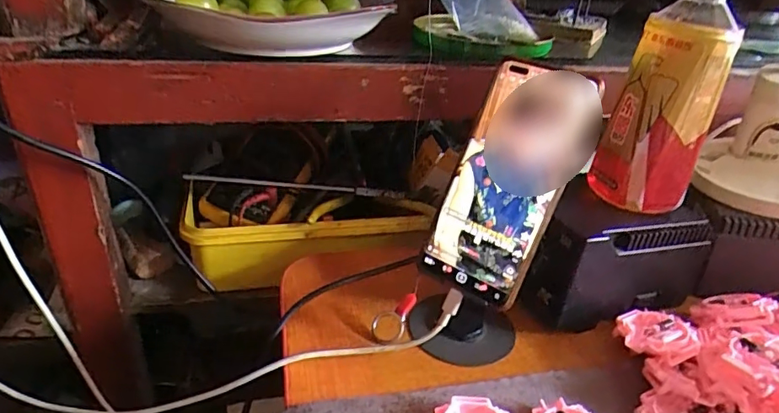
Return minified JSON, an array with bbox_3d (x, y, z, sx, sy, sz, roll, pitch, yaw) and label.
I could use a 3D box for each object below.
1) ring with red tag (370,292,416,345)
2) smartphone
[{"bbox_3d":[0.001,0.084,0.402,0.026,0.027,0.036,15,31,17],"label":"ring with red tag"},{"bbox_3d":[0.084,-0.017,0.369,0.081,0.166,0.016,22,3,32],"label":"smartphone"}]

